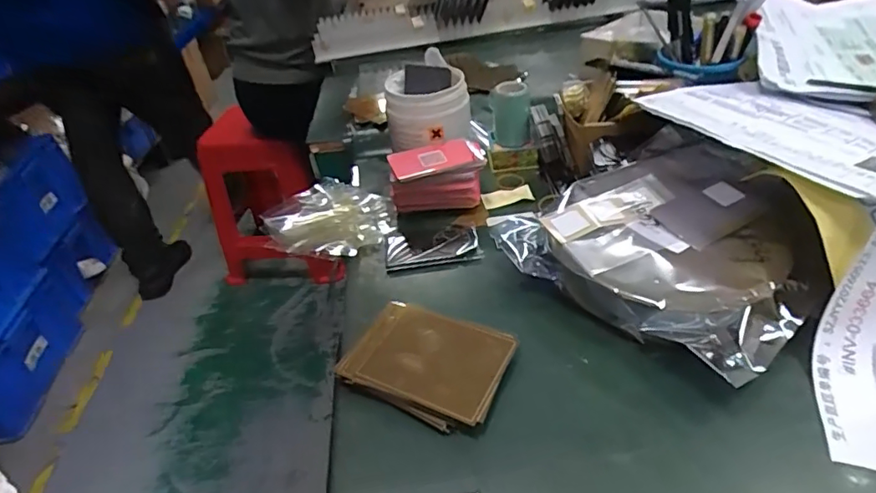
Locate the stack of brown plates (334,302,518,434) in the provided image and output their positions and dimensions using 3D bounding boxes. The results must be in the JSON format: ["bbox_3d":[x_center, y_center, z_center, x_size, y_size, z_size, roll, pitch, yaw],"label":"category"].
[{"bbox_3d":[-0.008,0.086,0.393,0.112,0.018,0.080,13,42,25],"label":"stack of brown plates"}]

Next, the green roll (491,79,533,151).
[{"bbox_3d":[0.083,-0.146,0.592,0.042,0.075,0.033,-2,38,8],"label":"green roll"}]

